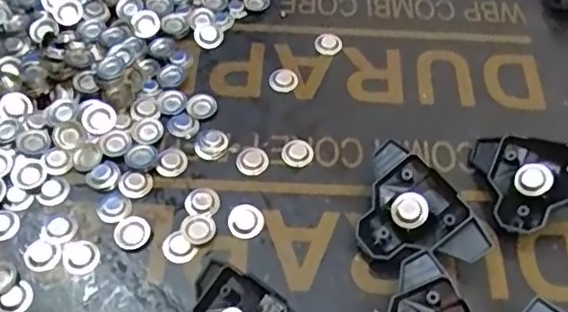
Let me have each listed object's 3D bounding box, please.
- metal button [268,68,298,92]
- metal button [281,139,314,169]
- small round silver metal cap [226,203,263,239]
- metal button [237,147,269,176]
[{"bbox_3d":[0.000,-0.038,0.303,0.014,0.004,0.012,-14,57,-10],"label":"metal button"},{"bbox_3d":[0.006,-0.002,0.278,0.014,0.004,0.015,0,55,0],"label":"metal button"},{"bbox_3d":[-0.016,0.027,0.256,0.015,0.004,0.014,0,55,0],"label":"small round silver metal cap"},{"bbox_3d":[-0.014,0.002,0.275,0.014,0.004,0.015,0,55,0],"label":"metal button"}]

